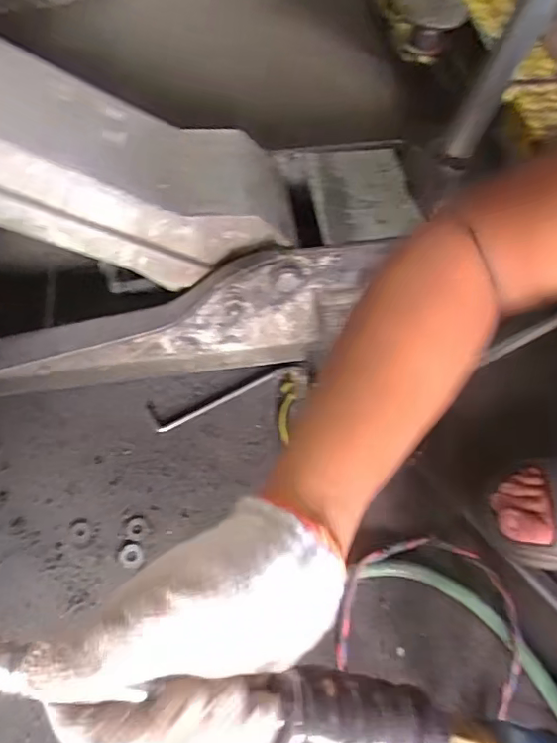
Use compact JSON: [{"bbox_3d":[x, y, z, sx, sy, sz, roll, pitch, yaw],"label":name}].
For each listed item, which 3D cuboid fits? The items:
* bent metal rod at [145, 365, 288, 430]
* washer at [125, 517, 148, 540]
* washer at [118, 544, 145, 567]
[{"bbox_3d":[-0.077,0.023,0.707,0.181,0.019,0.041,-22,61,-17],"label":"bent metal rod"},{"bbox_3d":[-0.159,0.175,0.613,0.025,0.004,0.024,2,57,-2],"label":"washer"},{"bbox_3d":[-0.160,0.200,0.597,0.027,0.004,0.025,2,57,-2],"label":"washer"}]

